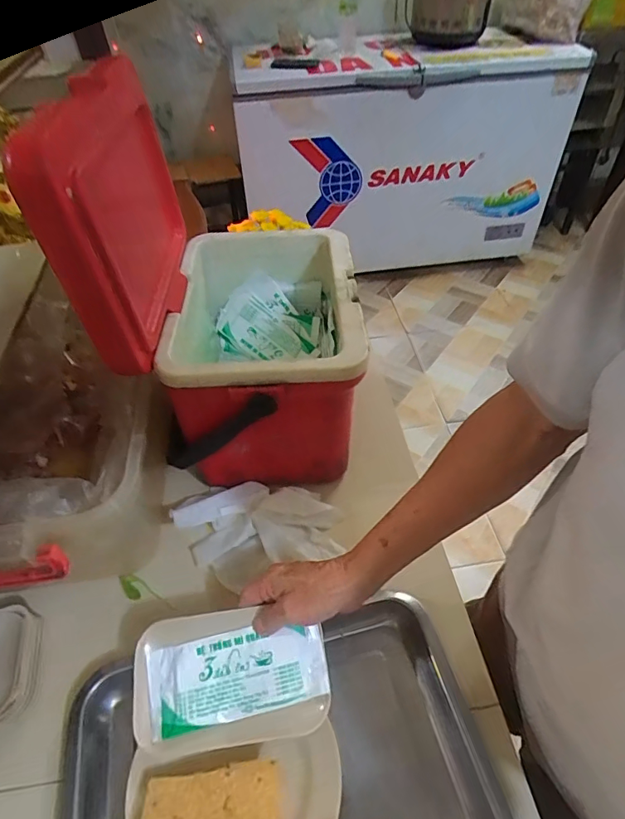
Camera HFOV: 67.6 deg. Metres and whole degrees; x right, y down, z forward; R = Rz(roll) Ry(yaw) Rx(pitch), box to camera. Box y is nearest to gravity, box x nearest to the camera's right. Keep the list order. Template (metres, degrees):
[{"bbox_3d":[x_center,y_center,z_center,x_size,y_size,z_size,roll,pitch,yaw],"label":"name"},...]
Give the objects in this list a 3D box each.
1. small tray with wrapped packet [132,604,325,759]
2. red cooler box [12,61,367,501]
[{"bbox_3d":[-0.071,0.229,0.402,0.163,0.014,0.102,-9,62,-1],"label":"small tray with wrapped packet"},{"bbox_3d":[-0.075,-0.113,0.527,0.244,0.343,0.270,-3,46,0],"label":"red cooler box"}]

